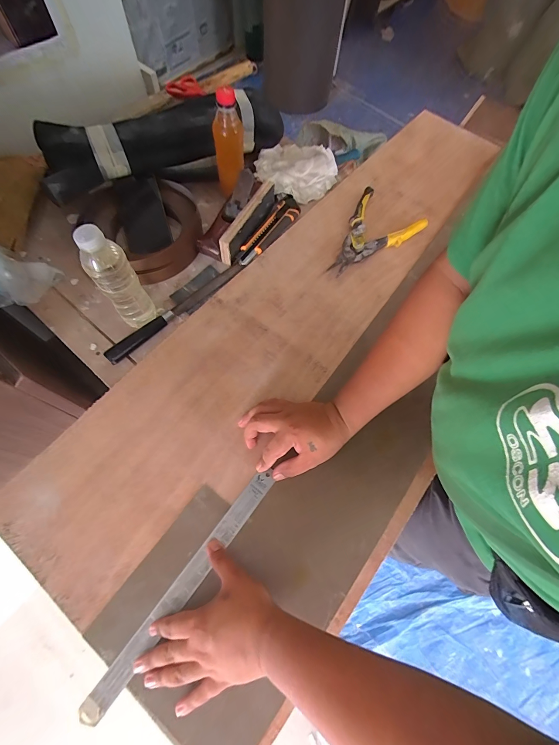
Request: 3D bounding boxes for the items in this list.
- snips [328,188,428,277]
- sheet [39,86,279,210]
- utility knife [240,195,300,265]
[{"bbox_3d":[0.170,-0.258,0.623,0.139,0.029,0.218,37,71,12],"label":"snips"},{"bbox_3d":[-0.218,-0.455,0.614,0.455,0.092,0.120,-26,71,-13],"label":"sheet"},{"bbox_3d":[-0.017,-0.274,0.626,0.041,0.013,0.188,30,70,9],"label":"utility knife"}]

